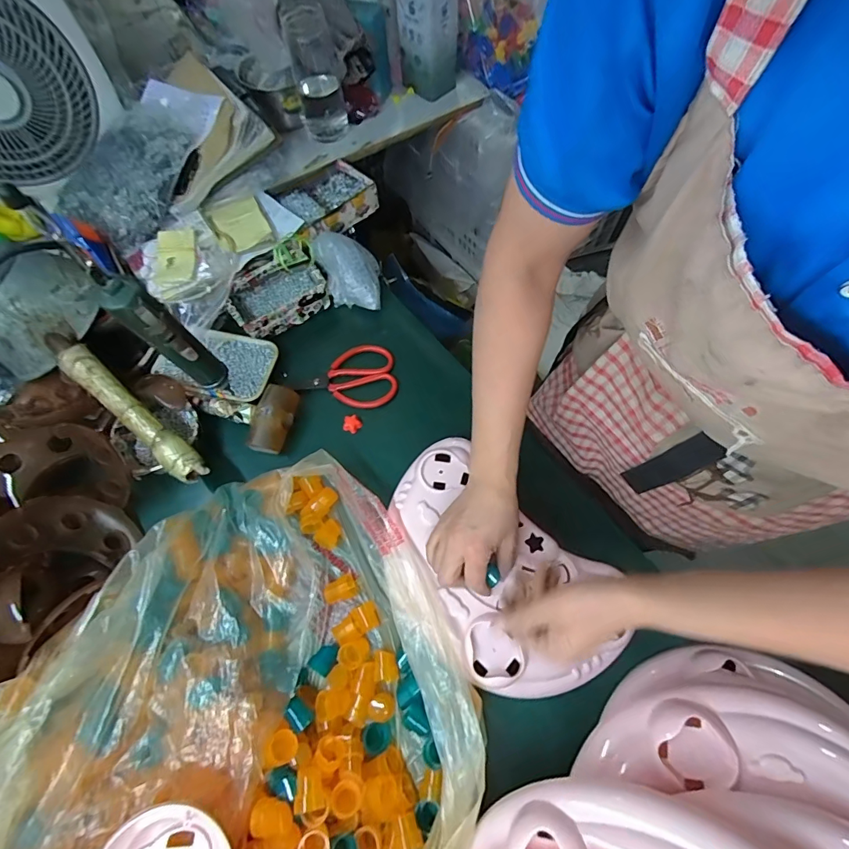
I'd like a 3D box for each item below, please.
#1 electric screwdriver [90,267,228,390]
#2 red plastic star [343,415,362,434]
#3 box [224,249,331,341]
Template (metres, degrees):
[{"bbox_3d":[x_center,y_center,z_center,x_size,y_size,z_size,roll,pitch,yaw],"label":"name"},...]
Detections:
[{"bbox_3d":[-0.277,-0.088,0.482,0.042,0.211,0.047,11,68,8],"label":"electric screwdriver"},{"bbox_3d":[-0.106,-0.001,0.610,0.025,0.010,0.024,-40,71,-14],"label":"red plastic star"},{"bbox_3d":[-0.241,-0.213,0.683,0.146,0.057,0.110,-33,69,-11],"label":"box"}]

